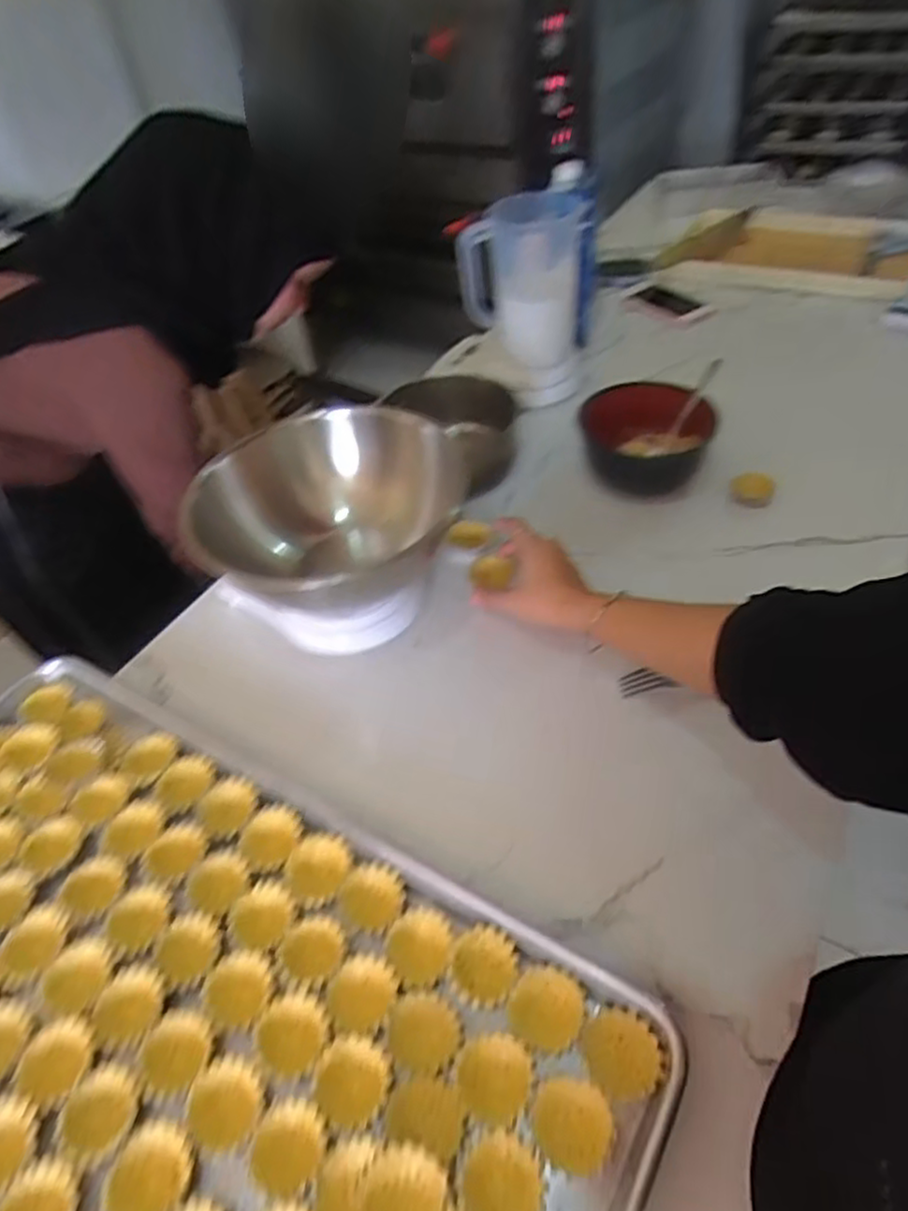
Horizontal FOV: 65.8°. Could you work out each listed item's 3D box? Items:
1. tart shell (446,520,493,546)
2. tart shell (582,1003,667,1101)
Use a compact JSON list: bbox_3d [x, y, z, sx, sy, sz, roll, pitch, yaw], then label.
[{"bbox_3d":[0.015,-0.074,0.716,0.037,0.015,0.041,-28,50,-20],"label":"tart shell"},{"bbox_3d":[0.097,0.256,0.403,0.040,0.017,0.046,-30,51,-21],"label":"tart shell"}]

